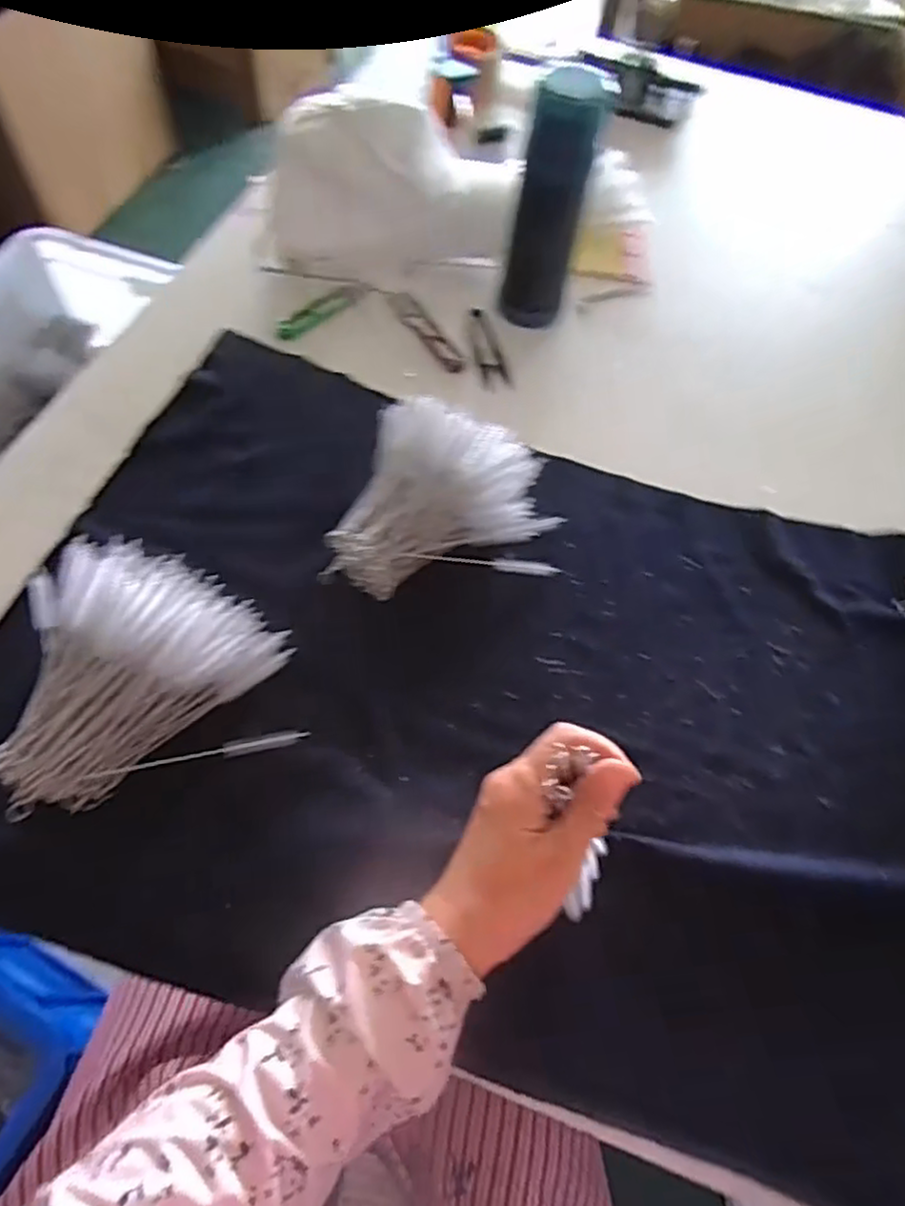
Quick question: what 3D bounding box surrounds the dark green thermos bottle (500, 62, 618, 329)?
[{"bbox_3d":[0.086,-0.351,0.617,0.066,0.199,0.060,11,62,2],"label":"dark green thermos bottle"}]

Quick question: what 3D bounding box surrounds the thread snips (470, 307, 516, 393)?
[{"bbox_3d":[0.031,-0.247,0.668,0.030,0.015,0.101,-15,64,-11],"label":"thread snips"}]

